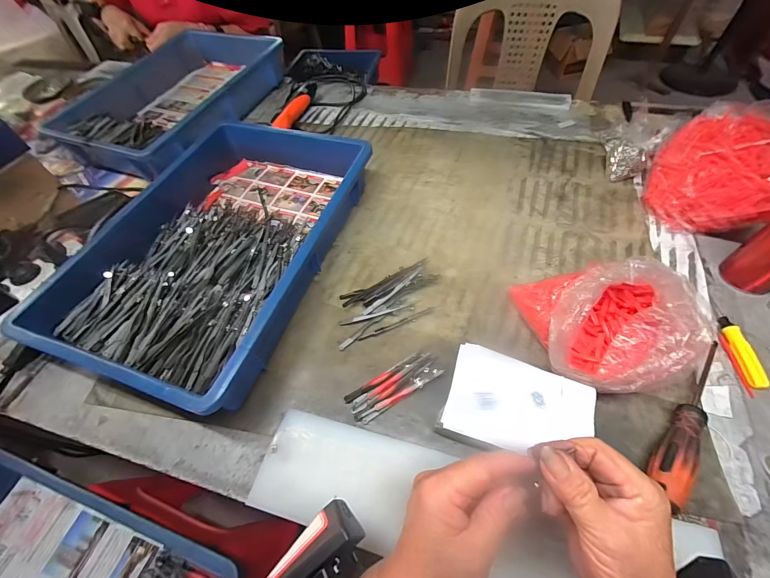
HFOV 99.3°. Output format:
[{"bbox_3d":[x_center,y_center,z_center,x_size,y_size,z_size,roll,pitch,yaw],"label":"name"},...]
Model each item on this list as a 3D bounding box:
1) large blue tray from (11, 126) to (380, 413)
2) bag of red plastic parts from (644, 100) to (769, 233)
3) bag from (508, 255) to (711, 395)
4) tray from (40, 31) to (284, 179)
[{"bbox_3d":[-0.222,-0.071,0.459,0.284,0.078,0.415,15,60,13],"label":"large blue tray"},{"bbox_3d":[0.472,-0.173,0.461,0.145,0.109,0.187,36,66,23],"label":"bag of red plastic parts"},{"bbox_3d":[0.234,0.036,0.353,0.139,0.092,0.147,-2,57,2],"label":"bag"},{"bbox_3d":[-0.422,-0.408,0.688,0.284,0.073,0.462,14,59,12],"label":"tray"}]

